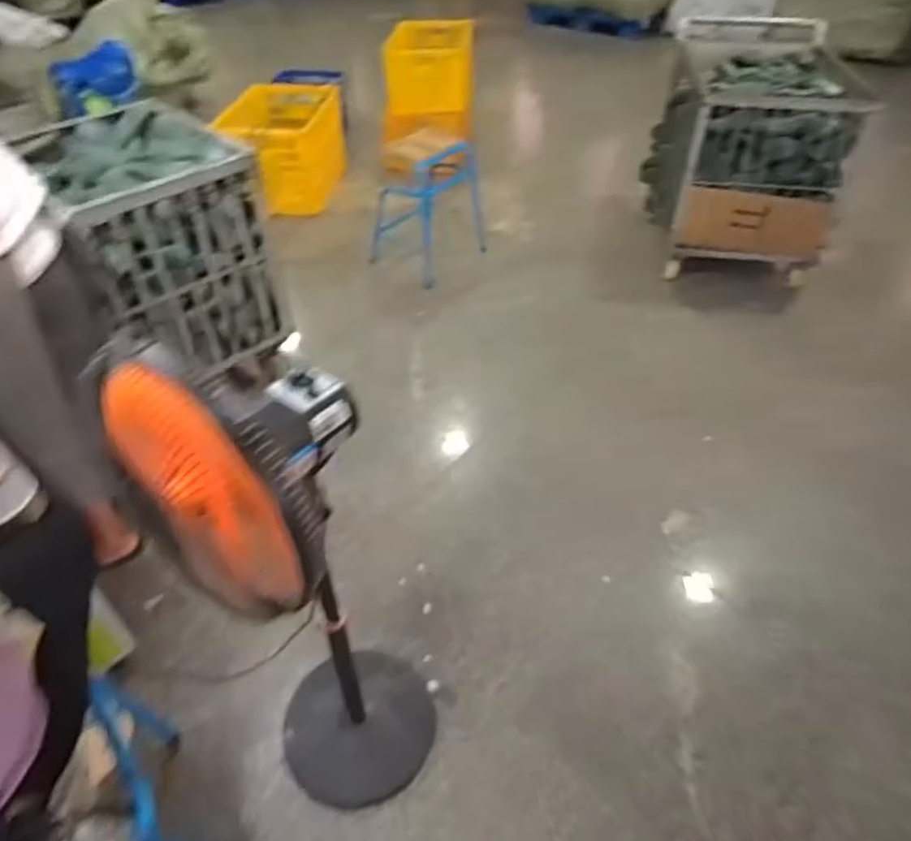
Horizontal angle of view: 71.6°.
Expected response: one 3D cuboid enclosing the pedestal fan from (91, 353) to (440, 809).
[{"bbox_3d":[-0.208,0.289,1.018,0.295,1.093,0.305,0,44,0],"label":"pedestal fan"}]

